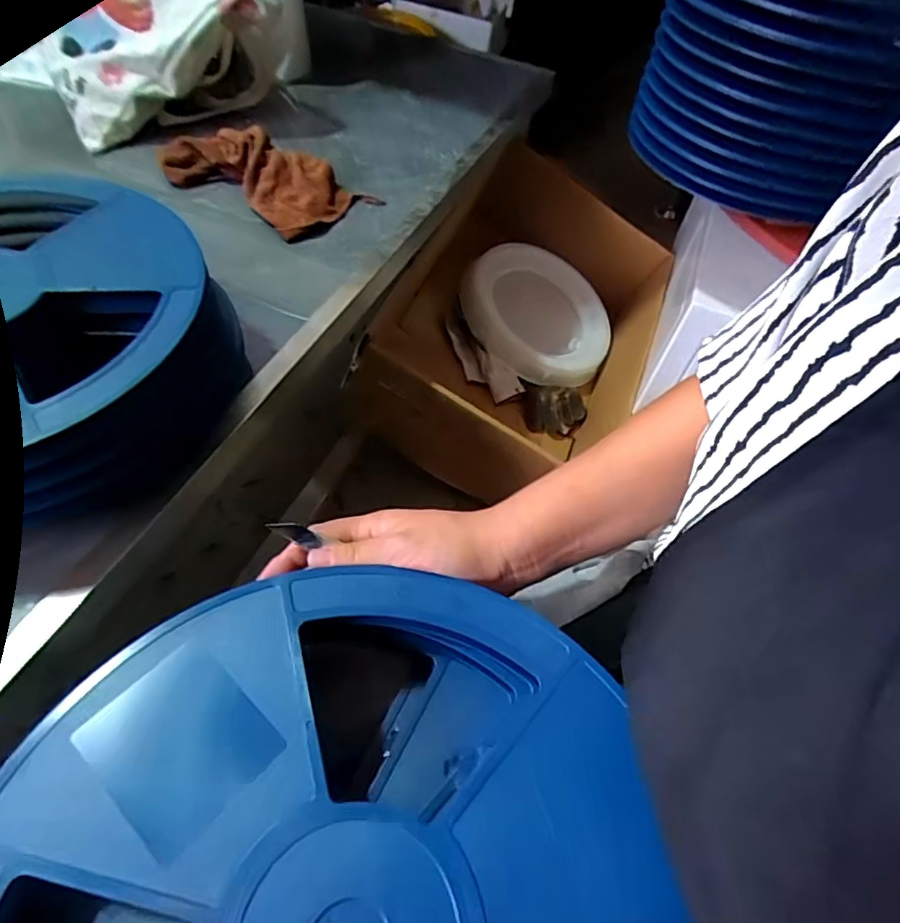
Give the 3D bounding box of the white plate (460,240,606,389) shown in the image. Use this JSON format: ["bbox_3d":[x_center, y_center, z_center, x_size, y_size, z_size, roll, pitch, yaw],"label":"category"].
[{"bbox_3d":[0.186,-0.313,1.162,0.330,0.025,0.325,6,72,-19],"label":"white plate"}]

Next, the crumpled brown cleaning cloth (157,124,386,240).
[{"bbox_3d":[-0.245,-0.382,0.728,0.266,0.044,0.143,27,58,13],"label":"crumpled brown cleaning cloth"}]

